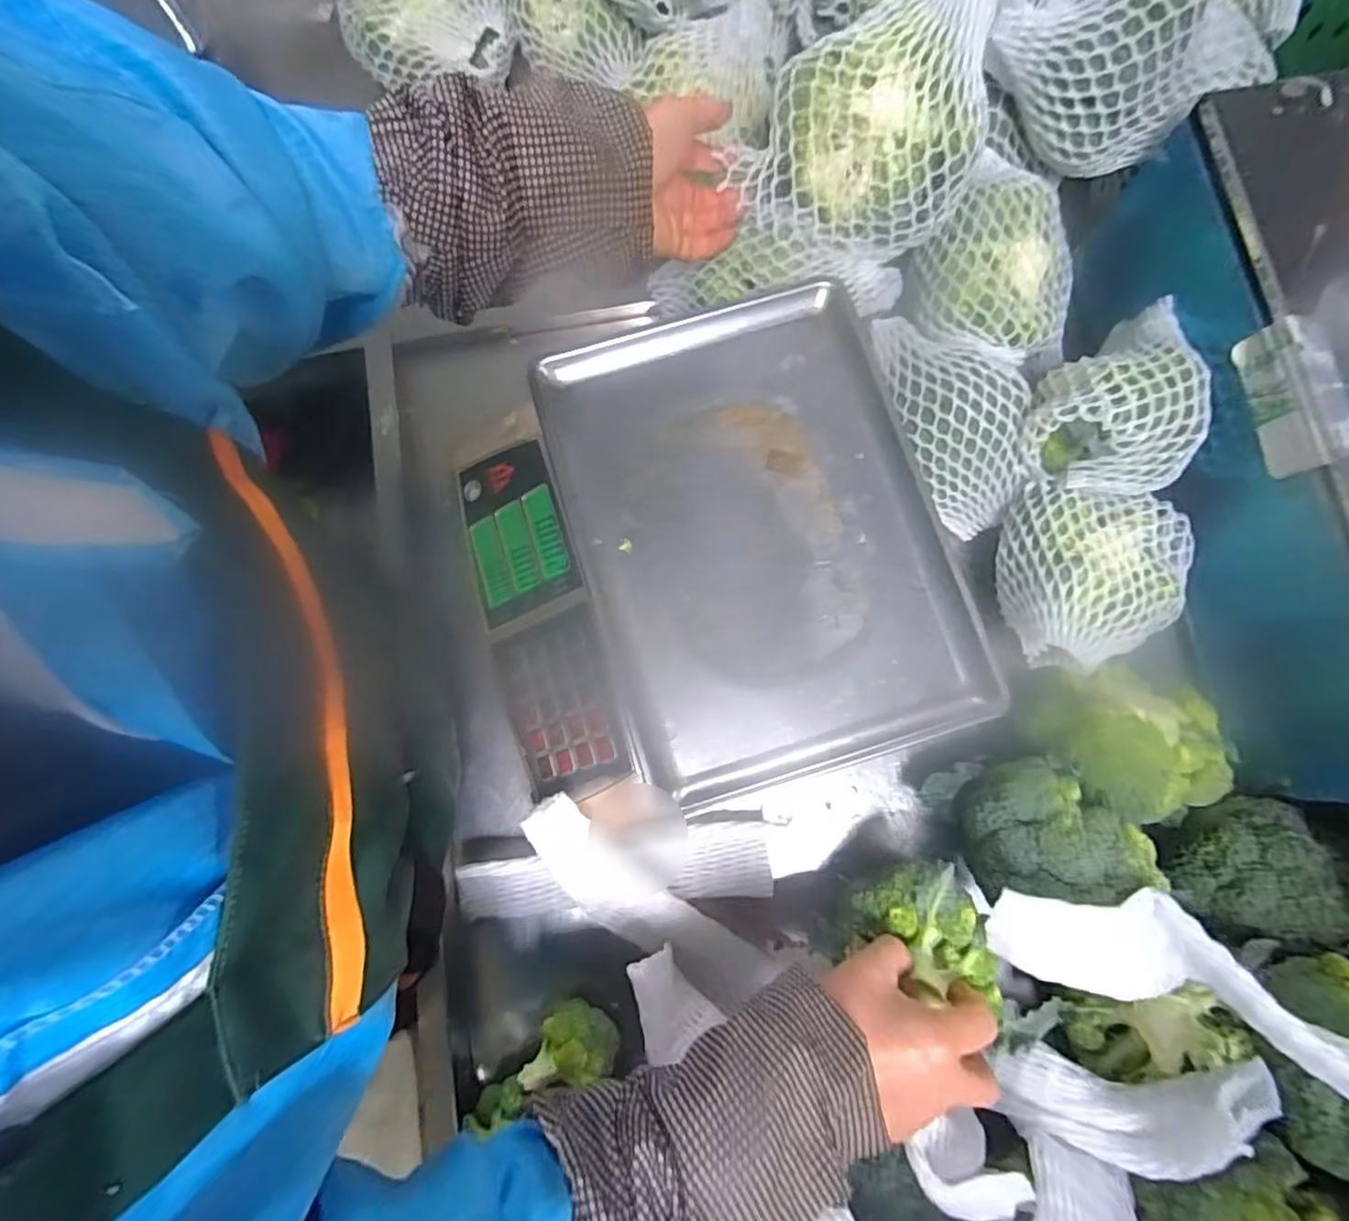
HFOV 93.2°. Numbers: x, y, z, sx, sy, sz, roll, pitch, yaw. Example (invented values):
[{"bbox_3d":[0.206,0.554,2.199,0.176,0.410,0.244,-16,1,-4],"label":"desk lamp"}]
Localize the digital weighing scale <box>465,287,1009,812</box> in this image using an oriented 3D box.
[{"bbox_3d":[0.014,-0.034,0.478,0.330,0.084,0.332,-16,79,-2],"label":"digital weighing scale"}]

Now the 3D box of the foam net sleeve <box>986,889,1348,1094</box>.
[{"bbox_3d":[0.294,0.208,0.359,0.199,0.068,0.070,12,77,39],"label":"foam net sleeve"}]

